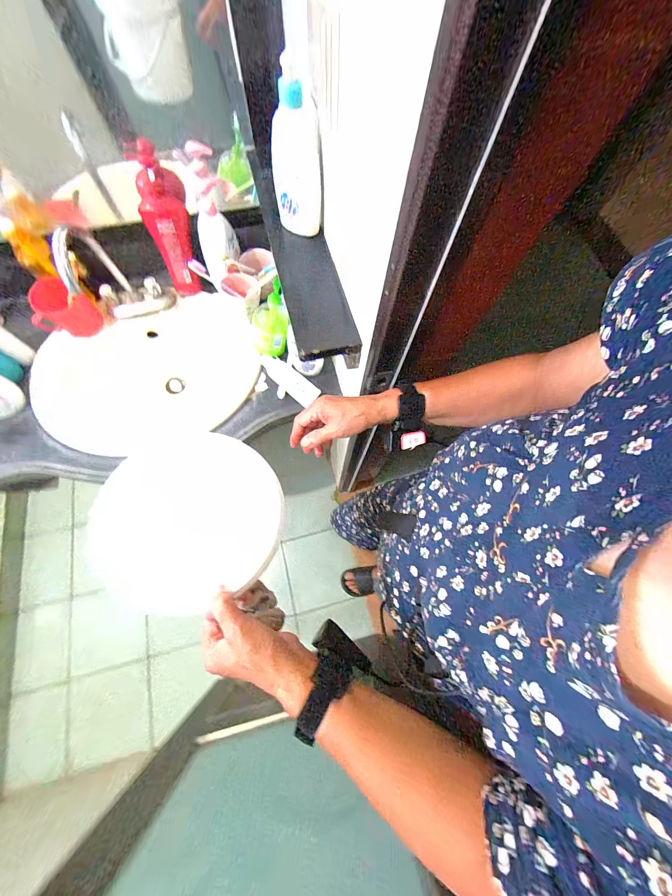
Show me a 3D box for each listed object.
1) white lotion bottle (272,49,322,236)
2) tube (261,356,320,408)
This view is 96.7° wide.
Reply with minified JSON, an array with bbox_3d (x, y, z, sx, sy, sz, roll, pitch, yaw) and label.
[{"bbox_3d":[-0.062,-0.434,0.461,0.053,0.182,0.073,-30,75,-12],"label":"white lotion bottle"},{"bbox_3d":[-0.116,-0.169,0.740,0.166,0.026,0.054,38,97,6],"label":"tube"}]

